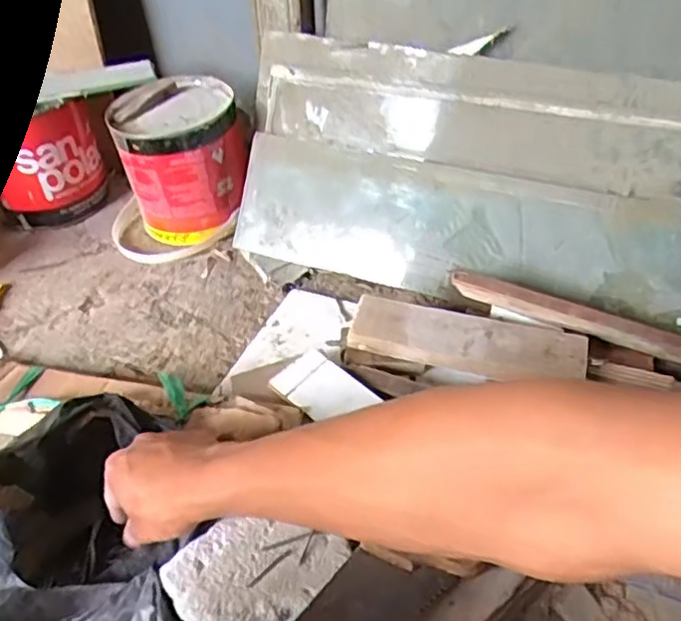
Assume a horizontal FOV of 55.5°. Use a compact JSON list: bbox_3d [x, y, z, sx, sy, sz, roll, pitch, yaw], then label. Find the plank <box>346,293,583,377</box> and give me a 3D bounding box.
[{"bbox_3d":[0.115,0.029,0.597,0.209,0.033,0.051,9,43,13],"label":"plank"}]

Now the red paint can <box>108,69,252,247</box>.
[{"bbox_3d":[-0.197,-0.182,0.811,0.138,0.169,0.147,-1,41,1],"label":"red paint can"}]

